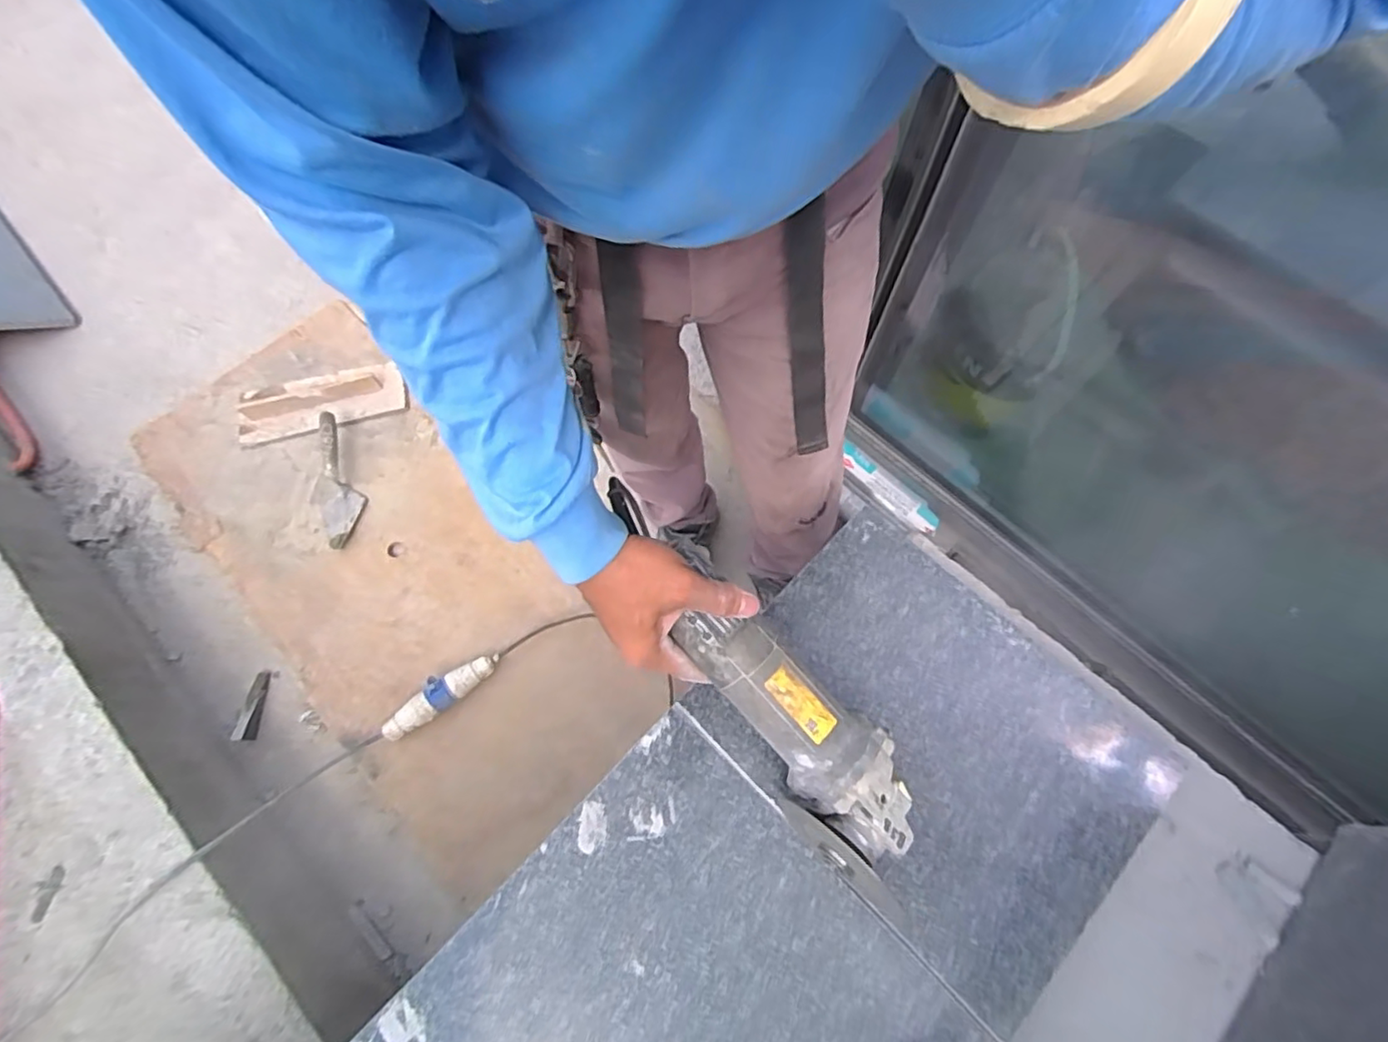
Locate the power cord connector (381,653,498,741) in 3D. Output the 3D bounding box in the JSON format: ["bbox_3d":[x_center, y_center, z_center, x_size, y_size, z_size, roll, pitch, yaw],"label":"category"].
[{"bbox_3d":[-0.436,0.298,1.072,0.213,0.044,0.055,-39,75,-12],"label":"power cord connector"}]

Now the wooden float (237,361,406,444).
[{"bbox_3d":[-0.769,-0.245,1.285,0.335,0.063,0.136,-9,71,-2],"label":"wooden float"}]

